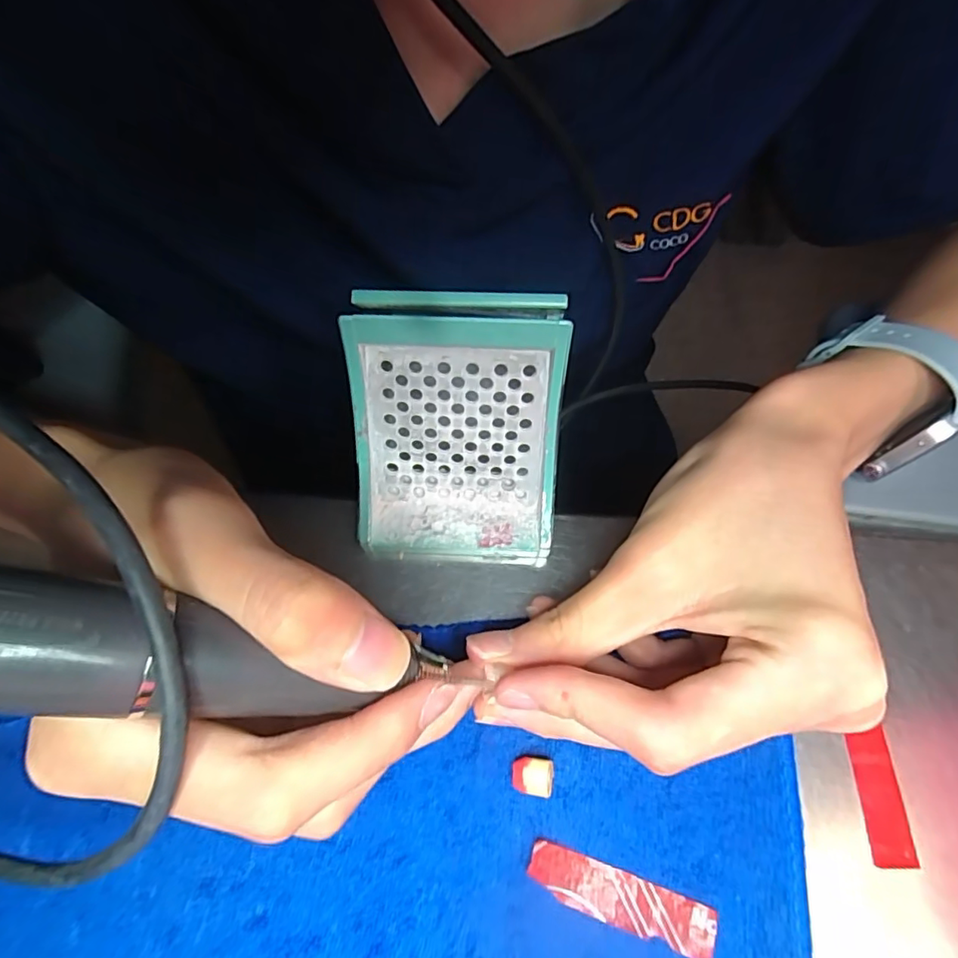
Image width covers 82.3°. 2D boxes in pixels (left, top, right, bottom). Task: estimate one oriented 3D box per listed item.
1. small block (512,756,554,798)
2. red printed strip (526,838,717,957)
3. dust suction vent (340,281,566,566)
[{"bbox_3d":[0.017,0.097,0.180,0.012,0.011,0.011,7,69,3],"label":"small block"},{"bbox_3d":[0.044,0.130,0.170,0.058,0.004,0.015,19,70,7],"label":"red printed strip"},{"bbox_3d":[-0.007,-0.019,0.201,0.074,0.101,0.028,2,27,2],"label":"dust suction vent"}]

